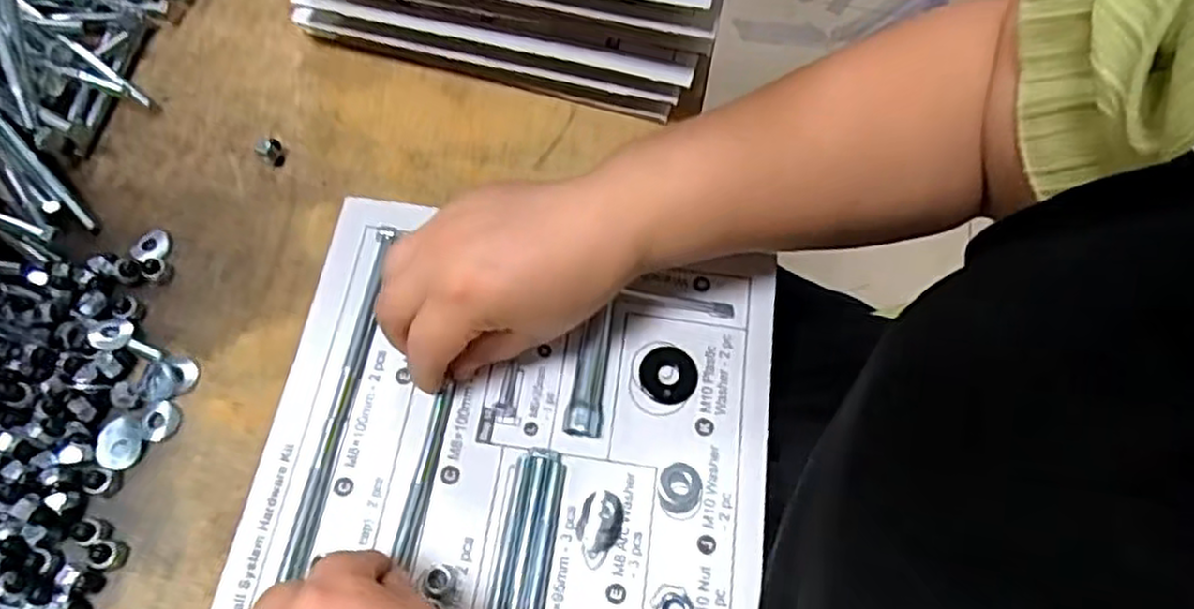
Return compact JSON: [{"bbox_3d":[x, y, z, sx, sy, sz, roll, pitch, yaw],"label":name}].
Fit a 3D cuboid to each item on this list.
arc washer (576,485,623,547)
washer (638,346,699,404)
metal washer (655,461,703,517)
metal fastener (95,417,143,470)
[{"bbox_3d":[0.002,0.101,0.349,0.020,0.007,0.028,14,65,5],"label":"arc washer"},{"bbox_3d":[0.037,0.036,0.381,0.029,0.005,0.030,2,67,-4],"label":"washer"},{"bbox_3d":[0.040,0.088,0.358,0.022,0.004,0.025,-1,64,-2],"label":"metal washer"},{"bbox_3d":[-0.229,0.067,0.357,0.019,0.006,0.024,11,64,4],"label":"metal fastener"}]

